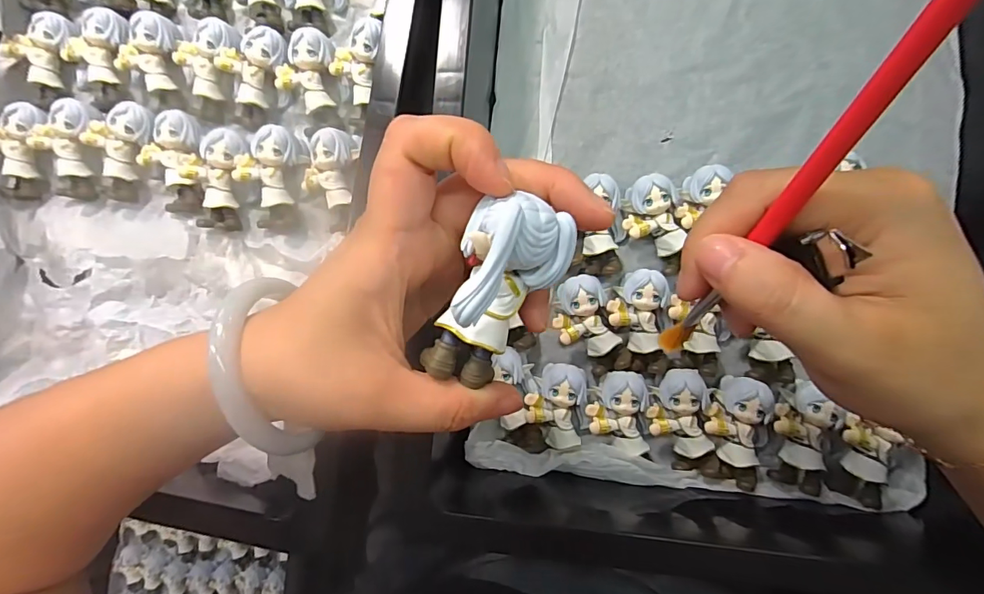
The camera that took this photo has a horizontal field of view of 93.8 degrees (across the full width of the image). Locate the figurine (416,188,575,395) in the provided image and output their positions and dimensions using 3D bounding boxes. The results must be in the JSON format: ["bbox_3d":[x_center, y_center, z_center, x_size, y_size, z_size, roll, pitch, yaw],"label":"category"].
[{"bbox_3d":[0.002,-0.001,0.134,0.029,0.031,0.057,22,87,2],"label":"figurine"}]

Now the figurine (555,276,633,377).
[{"bbox_3d":[0.059,0.019,0.286,0.035,0.021,0.063,-27,84,4],"label":"figurine"}]

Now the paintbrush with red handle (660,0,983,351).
[{"bbox_3d":[0.083,-0.036,0.111,0.009,0.164,0.004,16,48,1],"label":"paintbrush with red handle"}]

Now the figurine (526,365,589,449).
[{"bbox_3d":[0.041,0.067,0.283,0.037,0.020,0.049,0,86,6],"label":"figurine"}]

